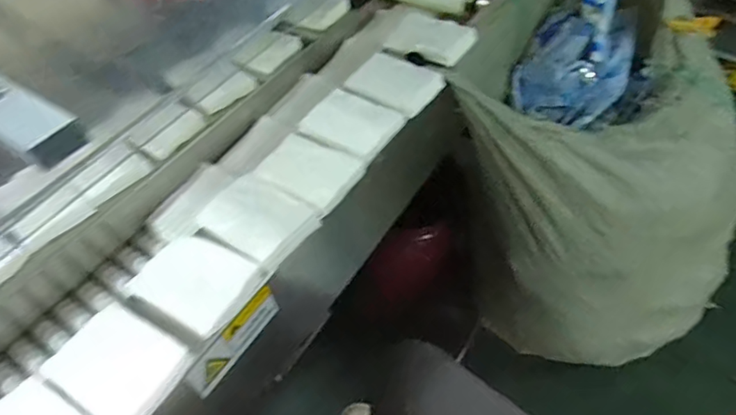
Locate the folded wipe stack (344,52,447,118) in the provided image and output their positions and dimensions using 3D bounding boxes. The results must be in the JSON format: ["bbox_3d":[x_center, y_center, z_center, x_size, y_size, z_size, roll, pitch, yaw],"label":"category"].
[{"bbox_3d":[0.033,-0.150,0.626,0.097,0.029,0.064,28,58,25],"label":"folded wipe stack"}]

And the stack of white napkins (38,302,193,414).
[{"bbox_3d":[-0.207,0.127,0.429,0.102,0.012,0.076,24,56,22],"label":"stack of white napkins"}]

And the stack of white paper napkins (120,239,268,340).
[{"bbox_3d":[-0.157,0.065,0.474,0.100,0.013,0.075,23,56,22],"label":"stack of white paper napkins"}]

